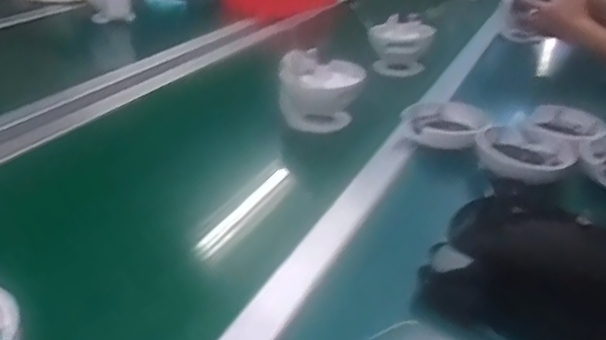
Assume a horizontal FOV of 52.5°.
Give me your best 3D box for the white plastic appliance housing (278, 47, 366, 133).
[{"bbox_3d":[0.028,-0.125,0.929,0.115,0.117,0.093,27,51,9],"label":"white plastic appliance housing"}]

